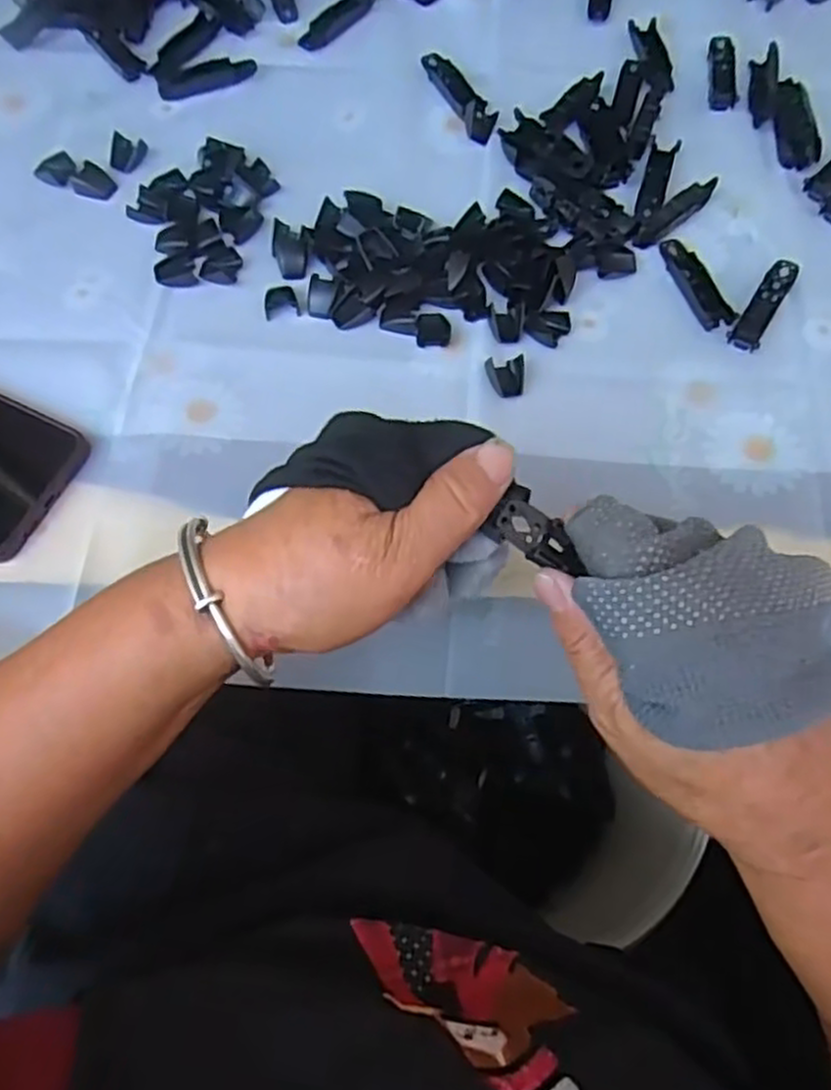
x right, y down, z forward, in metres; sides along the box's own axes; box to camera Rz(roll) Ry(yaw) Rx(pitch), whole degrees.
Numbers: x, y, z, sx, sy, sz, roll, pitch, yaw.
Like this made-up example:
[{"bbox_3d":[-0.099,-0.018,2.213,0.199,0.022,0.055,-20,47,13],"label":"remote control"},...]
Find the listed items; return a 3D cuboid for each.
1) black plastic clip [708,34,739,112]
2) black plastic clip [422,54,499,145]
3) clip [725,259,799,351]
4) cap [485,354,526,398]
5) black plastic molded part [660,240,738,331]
[{"bbox_3d":[0.200,-0.309,0.501,0.016,0.004,0.065,5,68,3],"label":"black plastic clip"},{"bbox_3d":[0.028,-0.292,0.496,0.019,0.008,0.086,-23,69,-9],"label":"black plastic clip"},{"bbox_3d":[0.195,-0.134,0.427,0.016,0.007,0.067,32,71,13],"label":"clip"},{"bbox_3d":[0.048,-0.091,0.412,0.021,0.010,0.025,4,68,2],"label":"cap"},{"bbox_3d":[0.158,-0.149,0.435,0.018,0.005,0.066,-17,68,-6],"label":"black plastic molded part"}]

